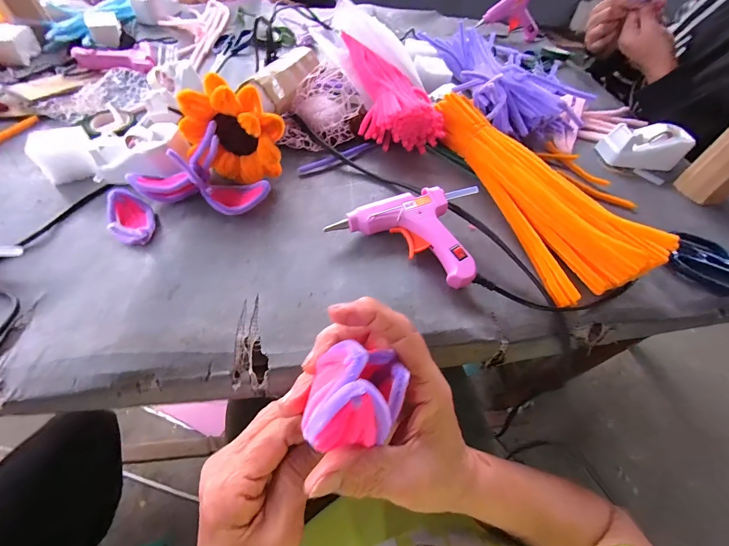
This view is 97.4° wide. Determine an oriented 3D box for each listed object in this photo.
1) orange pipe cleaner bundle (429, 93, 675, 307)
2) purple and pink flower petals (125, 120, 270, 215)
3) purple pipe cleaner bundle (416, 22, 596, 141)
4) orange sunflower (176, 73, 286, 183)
[{"bbox_3d":[0.170,-0.102,0.357,0.082,0.064,0.291,-11,56,-14],"label":"orange pipe cleaner bundle"},{"bbox_3d":[-0.171,-0.102,0.333,0.141,0.059,0.056,5,54,-3],"label":"purple and pink flower petals"},{"bbox_3d":[0.195,-0.312,0.507,0.165,0.068,0.287,-3,55,-9],"label":"purple pipe cleaner bundle"},{"bbox_3d":[-0.138,-0.146,0.341,0.098,0.099,0.034,13,54,3],"label":"orange sunflower"}]

